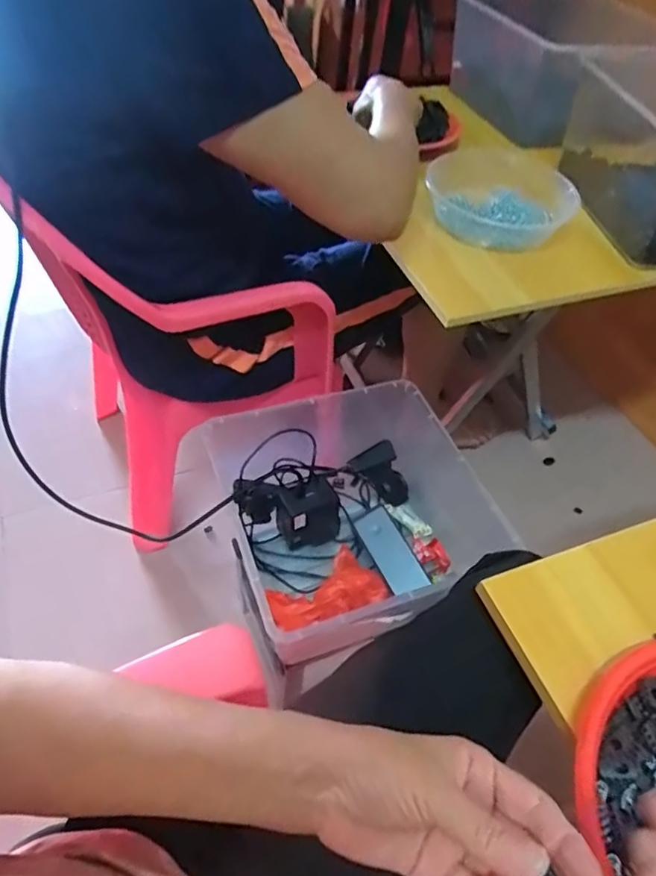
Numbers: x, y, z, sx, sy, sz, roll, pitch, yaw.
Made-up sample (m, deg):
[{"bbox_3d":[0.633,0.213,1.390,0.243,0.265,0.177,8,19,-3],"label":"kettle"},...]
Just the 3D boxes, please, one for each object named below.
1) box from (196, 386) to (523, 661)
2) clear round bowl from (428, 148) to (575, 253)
[{"bbox_3d":[0.038,0.101,0.739,0.327,0.148,0.303,-13,52,-17],"label":"box"},{"bbox_3d":[0.213,-0.322,0.751,0.165,0.064,0.171,3,49,-4],"label":"clear round bowl"}]

